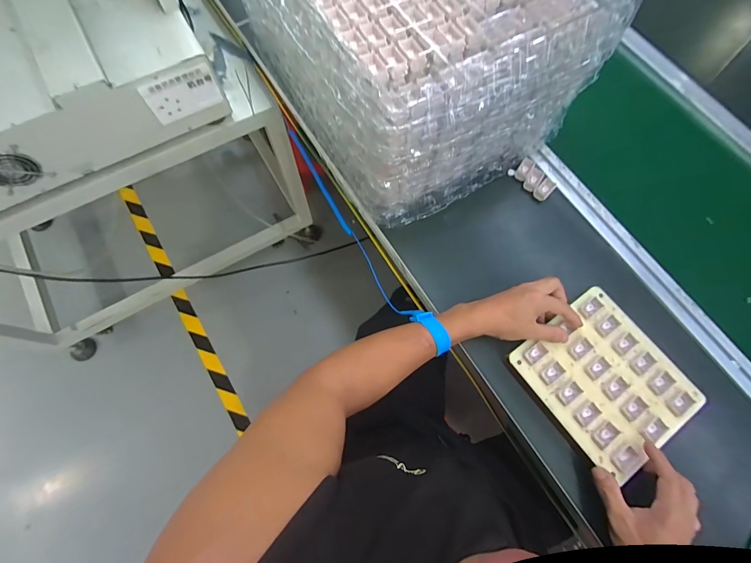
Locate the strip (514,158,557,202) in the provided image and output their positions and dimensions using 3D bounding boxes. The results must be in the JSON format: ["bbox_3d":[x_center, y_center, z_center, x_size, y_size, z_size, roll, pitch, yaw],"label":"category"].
[{"bbox_3d":[0.269,-0.173,0.591,0.047,0.010,0.071,-38,76,-13],"label":"strip"}]

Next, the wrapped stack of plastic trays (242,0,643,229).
[{"bbox_3d":[0.036,-0.396,0.543,0.358,0.219,0.497,-28,74,-11],"label":"wrapped stack of plastic trays"}]

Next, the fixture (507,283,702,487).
[{"bbox_3d":[0.309,0.131,0.473,0.170,0.017,0.194,-33,75,-12],"label":"fixture"}]

